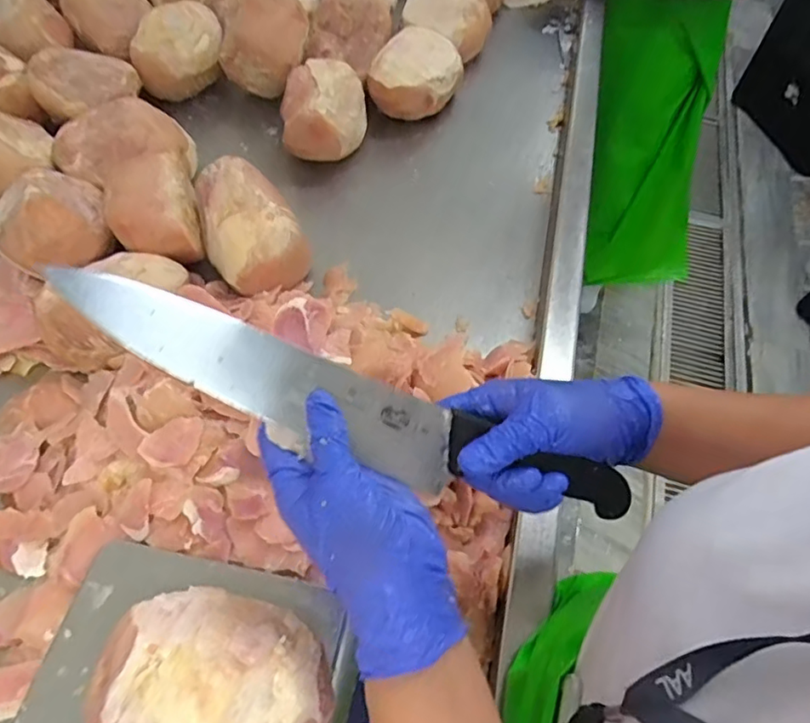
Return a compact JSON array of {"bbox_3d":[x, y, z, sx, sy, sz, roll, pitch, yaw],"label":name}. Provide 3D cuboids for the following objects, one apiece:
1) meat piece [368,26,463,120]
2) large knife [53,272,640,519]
[{"bbox_3d":[0.019,-0.417,0.855,0.119,0.076,0.143,15,59,6],"label":"meat piece"},{"bbox_3d":[-0.020,0.033,0.347,0.353,0.023,0.048,23,89,-16],"label":"large knife"}]

